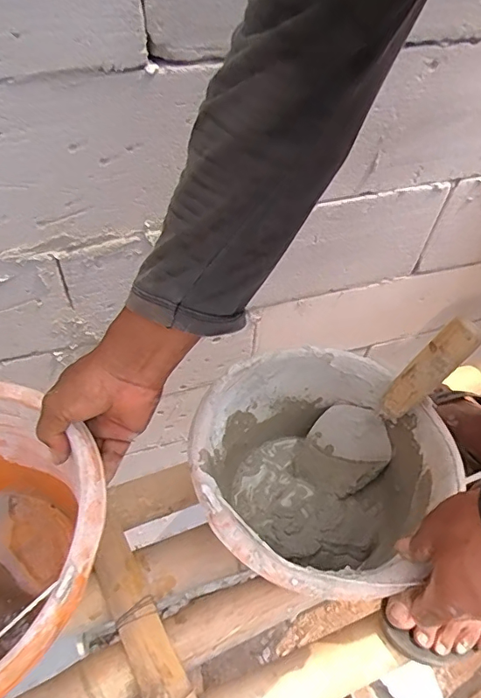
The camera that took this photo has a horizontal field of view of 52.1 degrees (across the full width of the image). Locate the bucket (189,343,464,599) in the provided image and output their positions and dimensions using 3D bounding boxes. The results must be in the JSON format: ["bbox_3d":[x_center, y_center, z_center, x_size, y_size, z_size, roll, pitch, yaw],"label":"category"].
[{"bbox_3d":[0.071,0.133,0.505,0.230,0.146,0.241,2,50,-3],"label":"bucket"}]

